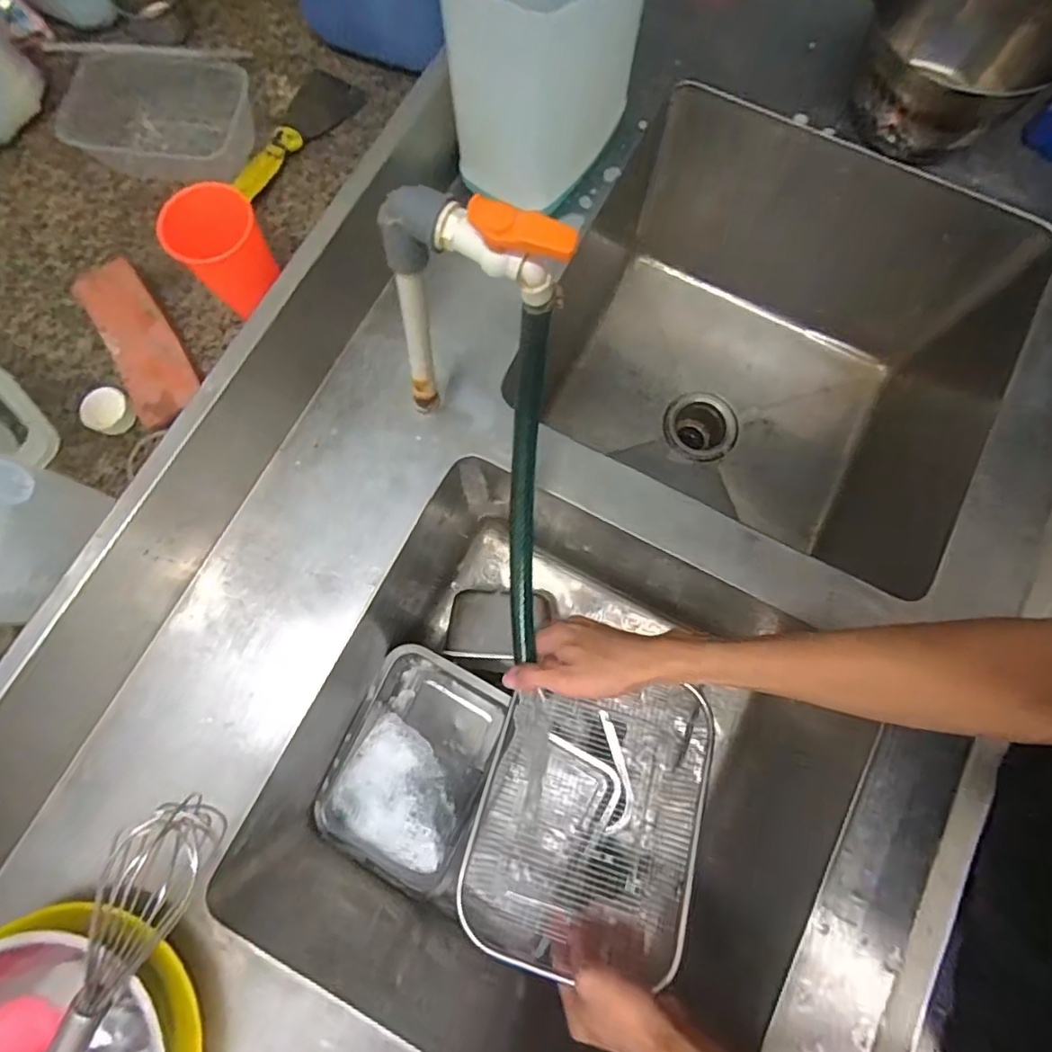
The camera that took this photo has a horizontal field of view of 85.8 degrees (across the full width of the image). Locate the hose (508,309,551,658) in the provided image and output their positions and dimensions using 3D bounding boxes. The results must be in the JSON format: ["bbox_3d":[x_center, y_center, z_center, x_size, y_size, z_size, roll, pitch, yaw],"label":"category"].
[{"bbox_3d":[-0.001,-0.022,0.461,0.025,0.070,0.291,3,114,0],"label":"hose"}]

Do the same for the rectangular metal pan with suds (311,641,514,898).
[{"bbox_3d":[-0.132,0.288,0.681,0.188,0.063,0.254,26,79,4],"label":"rectangular metal pan with suds"}]

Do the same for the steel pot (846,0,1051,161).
[{"bbox_3d":[0.443,-0.473,0.577,0.180,0.100,0.192,0,77,0],"label":"steel pot"}]

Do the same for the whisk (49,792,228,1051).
[{"bbox_3d":[-0.304,0.318,0.410,0.061,0.067,0.315,30,99,5],"label":"whisk"}]

